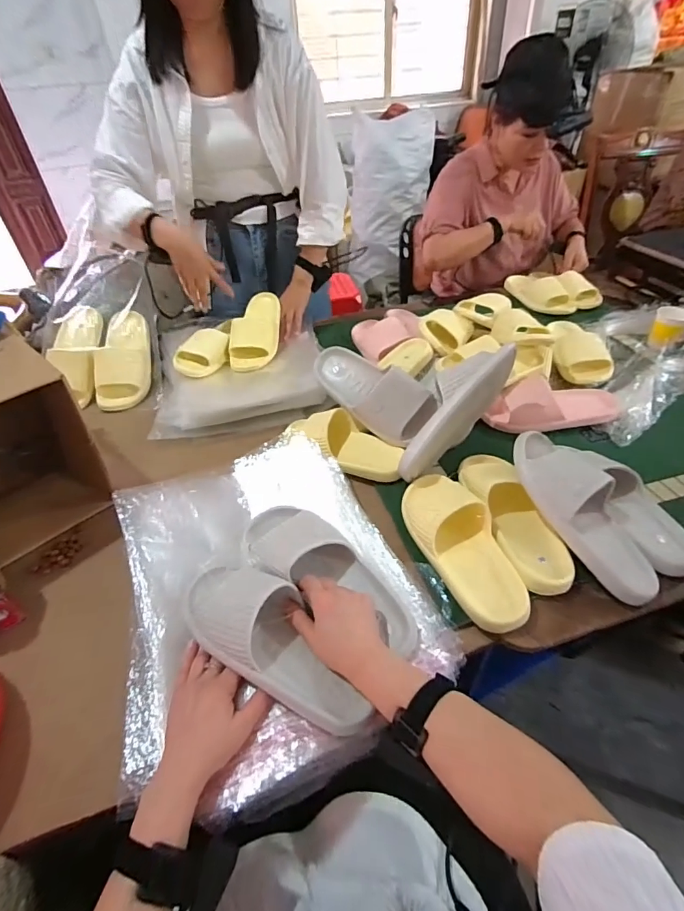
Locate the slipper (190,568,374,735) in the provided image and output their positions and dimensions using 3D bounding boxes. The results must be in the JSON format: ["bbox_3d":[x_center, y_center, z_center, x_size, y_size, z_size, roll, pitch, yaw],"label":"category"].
[{"bbox_3d":[-0.080,0.209,0.508,0.258,0.067,0.105,36,55,22],"label":"slipper"}]

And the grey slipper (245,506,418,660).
[{"bbox_3d":[-0.018,0.150,0.583,0.278,0.064,0.108,30,52,19],"label":"grey slipper"}]

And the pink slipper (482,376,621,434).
[{"bbox_3d":[0.420,-0.103,0.865,0.277,0.069,0.090,-11,43,-7],"label":"pink slipper"}]

